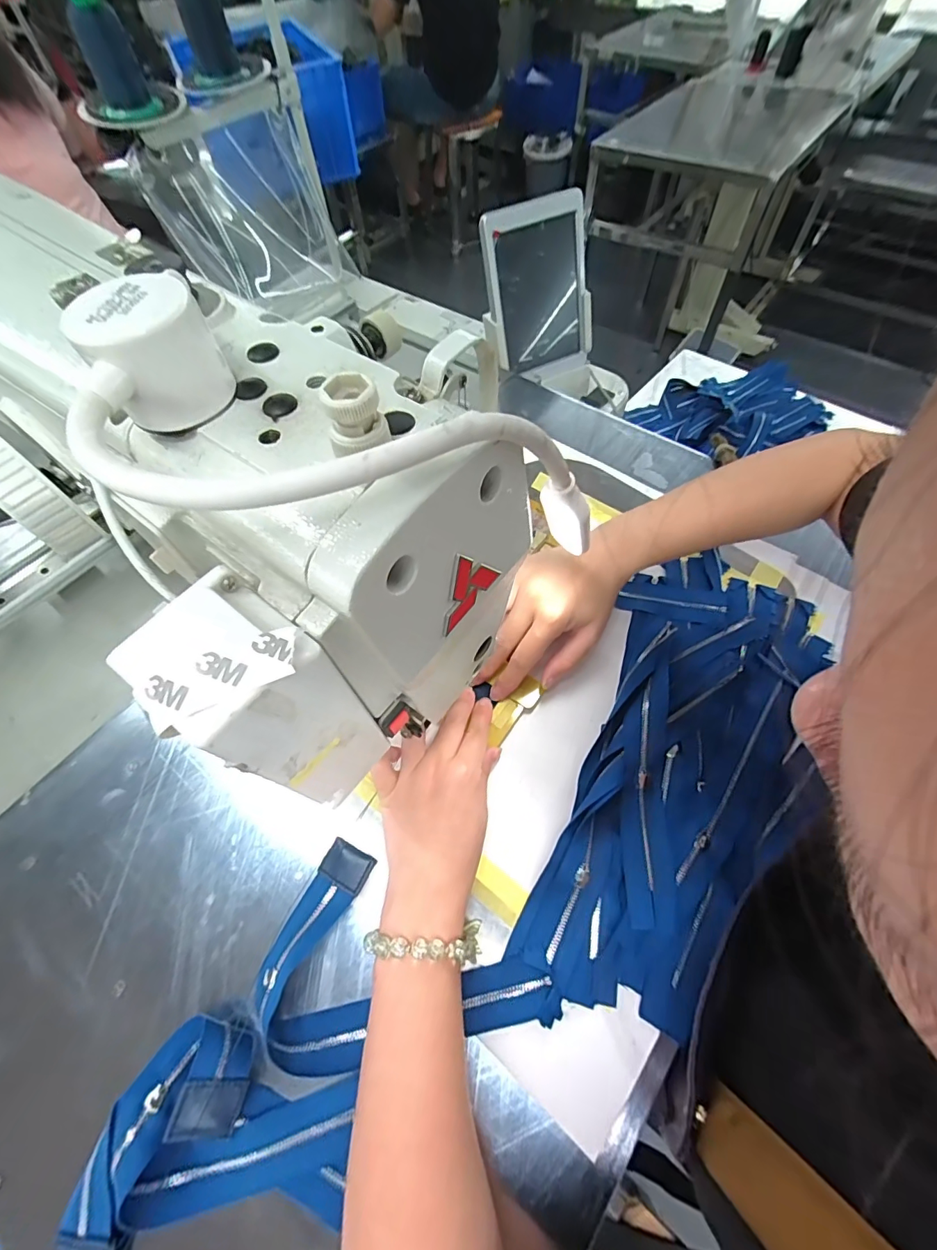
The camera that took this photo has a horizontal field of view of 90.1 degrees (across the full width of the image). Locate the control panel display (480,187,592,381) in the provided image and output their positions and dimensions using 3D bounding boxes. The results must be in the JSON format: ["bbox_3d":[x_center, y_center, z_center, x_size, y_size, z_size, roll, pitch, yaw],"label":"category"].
[{"bbox_3d":[0.103,-0.466,0.660,0.160,0.202,0.034,-26,41,-15],"label":"control panel display"}]

